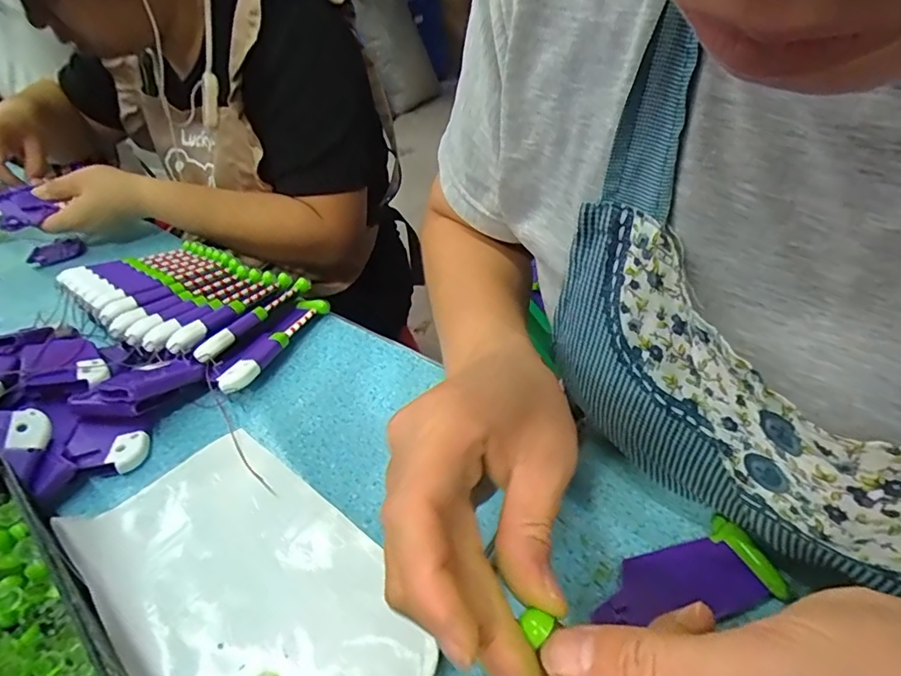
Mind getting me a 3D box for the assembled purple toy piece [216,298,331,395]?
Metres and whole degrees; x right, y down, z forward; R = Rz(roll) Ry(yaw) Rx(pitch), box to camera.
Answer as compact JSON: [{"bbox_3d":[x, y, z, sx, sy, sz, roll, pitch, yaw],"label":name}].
[{"bbox_3d":[-0.137,0.005,0.421,0.028,0.021,0.122,5,40,17],"label":"assembled purple toy piece"}]

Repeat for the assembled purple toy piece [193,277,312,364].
[{"bbox_3d":[-0.154,-0.019,0.422,0.012,0.019,0.117,9,41,21],"label":"assembled purple toy piece"}]

